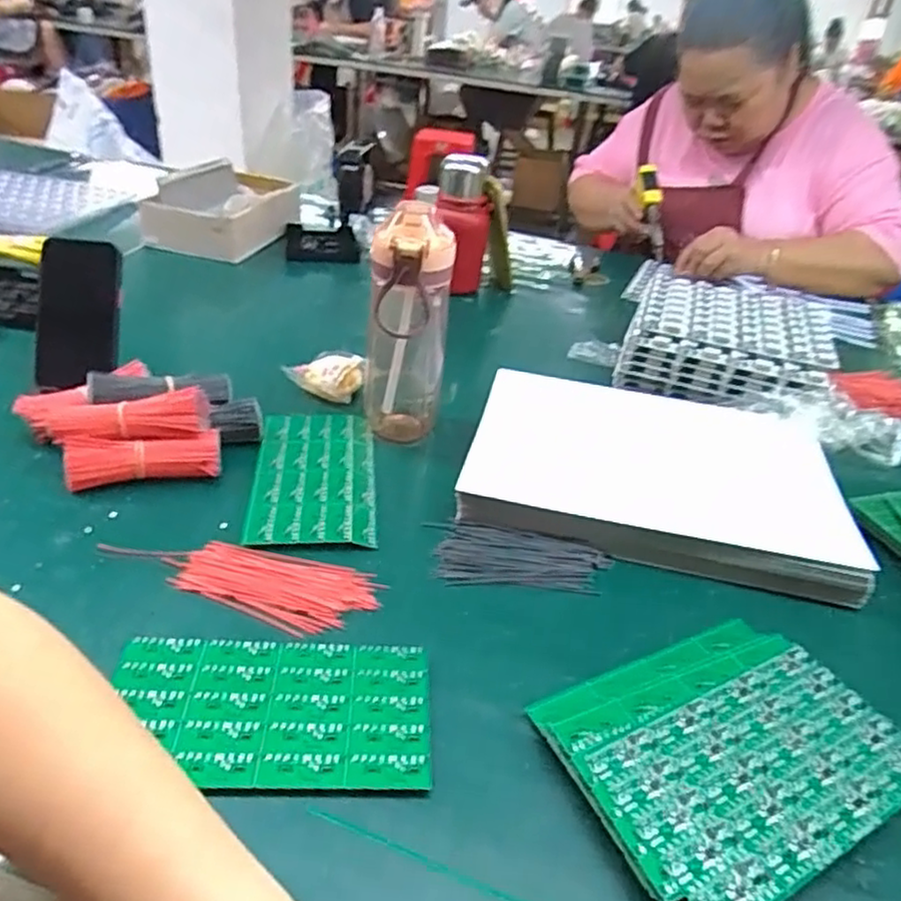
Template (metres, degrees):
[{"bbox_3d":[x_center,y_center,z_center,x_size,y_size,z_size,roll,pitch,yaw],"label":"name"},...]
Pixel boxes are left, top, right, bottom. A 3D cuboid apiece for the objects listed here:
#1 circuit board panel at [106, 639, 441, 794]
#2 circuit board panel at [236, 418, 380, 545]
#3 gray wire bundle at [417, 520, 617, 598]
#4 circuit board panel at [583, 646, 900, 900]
[{"bbox_3d":[-0.108,0.155,0.422,0.184,0.004,0.101,3,35,-6],"label":"circuit board panel"},{"bbox_3d":[-0.122,0.021,0.627,0.104,0.012,0.188,0,35,-8],"label":"circuit board panel"},{"bbox_3d":[0.054,0.086,0.554,0.138,0.010,0.057,8,34,3],"label":"gray wire bundle"},{"bbox_3d":[0.178,0.183,0.402,0.194,0.004,0.101,-14,39,-27],"label":"circuit board panel"}]

